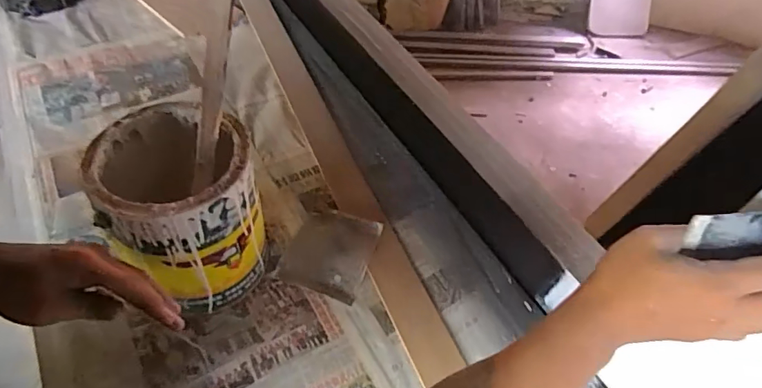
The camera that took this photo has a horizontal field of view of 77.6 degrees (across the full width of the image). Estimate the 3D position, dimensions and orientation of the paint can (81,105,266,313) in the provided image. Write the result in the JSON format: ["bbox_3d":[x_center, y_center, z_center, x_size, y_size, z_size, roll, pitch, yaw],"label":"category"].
[{"bbox_3d":[-0.222,0.023,0.557,0.150,0.200,0.161,-10,53,-14],"label":"paint can"}]

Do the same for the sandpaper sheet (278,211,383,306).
[{"bbox_3d":[-0.071,0.078,0.659,0.112,0.018,0.127,18,51,8],"label":"sandpaper sheet"}]

